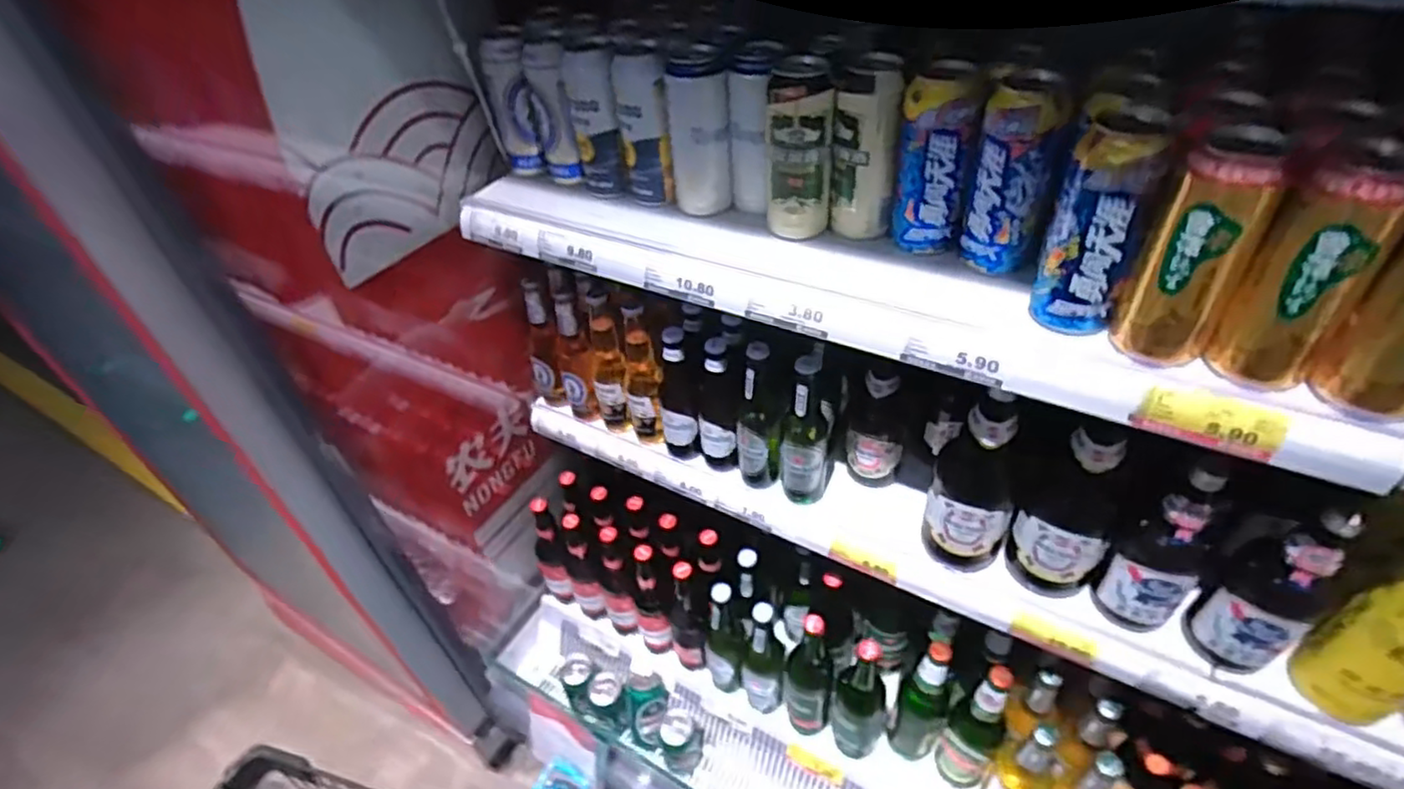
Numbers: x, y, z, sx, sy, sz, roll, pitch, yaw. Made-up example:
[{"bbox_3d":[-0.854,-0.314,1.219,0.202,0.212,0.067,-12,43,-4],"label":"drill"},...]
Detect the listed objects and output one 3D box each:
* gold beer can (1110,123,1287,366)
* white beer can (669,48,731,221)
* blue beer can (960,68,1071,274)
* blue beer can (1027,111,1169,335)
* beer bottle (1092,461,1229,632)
[{"bbox_3d":[0.349,-0.099,0.472,0.064,0.159,0.063,25,51,30],"label":"gold beer can"},{"bbox_3d":[-0.002,-0.276,0.713,0.061,0.159,0.052,-5,42,1],"label":"white beer can"},{"bbox_3d":[0.268,-0.187,0.575,0.063,0.156,0.065,12,45,20],"label":"blue beer can"},{"bbox_3d":[0.304,-0.131,0.515,0.062,0.155,0.072,15,46,22],"label":"blue beer can"},{"bbox_3d":[0.455,0.156,0.655,0.059,0.226,0.066,-35,49,-28],"label":"beer bottle"}]

